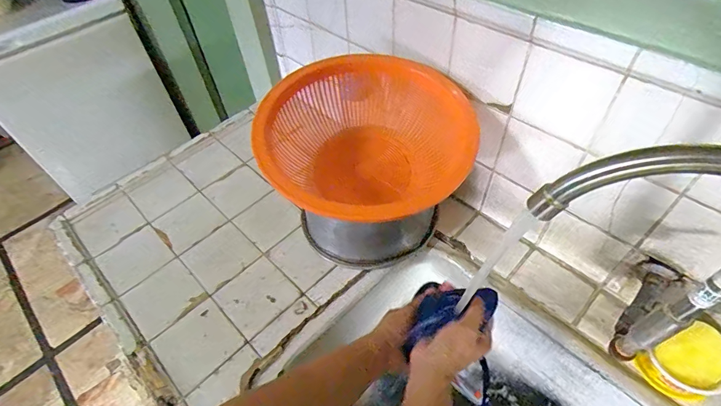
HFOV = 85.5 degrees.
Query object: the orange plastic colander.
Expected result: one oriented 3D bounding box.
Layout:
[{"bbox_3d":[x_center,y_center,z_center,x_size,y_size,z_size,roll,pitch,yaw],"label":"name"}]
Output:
[{"bbox_3d":[-0.001,-0.074,0.557,0.259,0.127,0.285,-19,54,-16],"label":"orange plastic colander"}]

